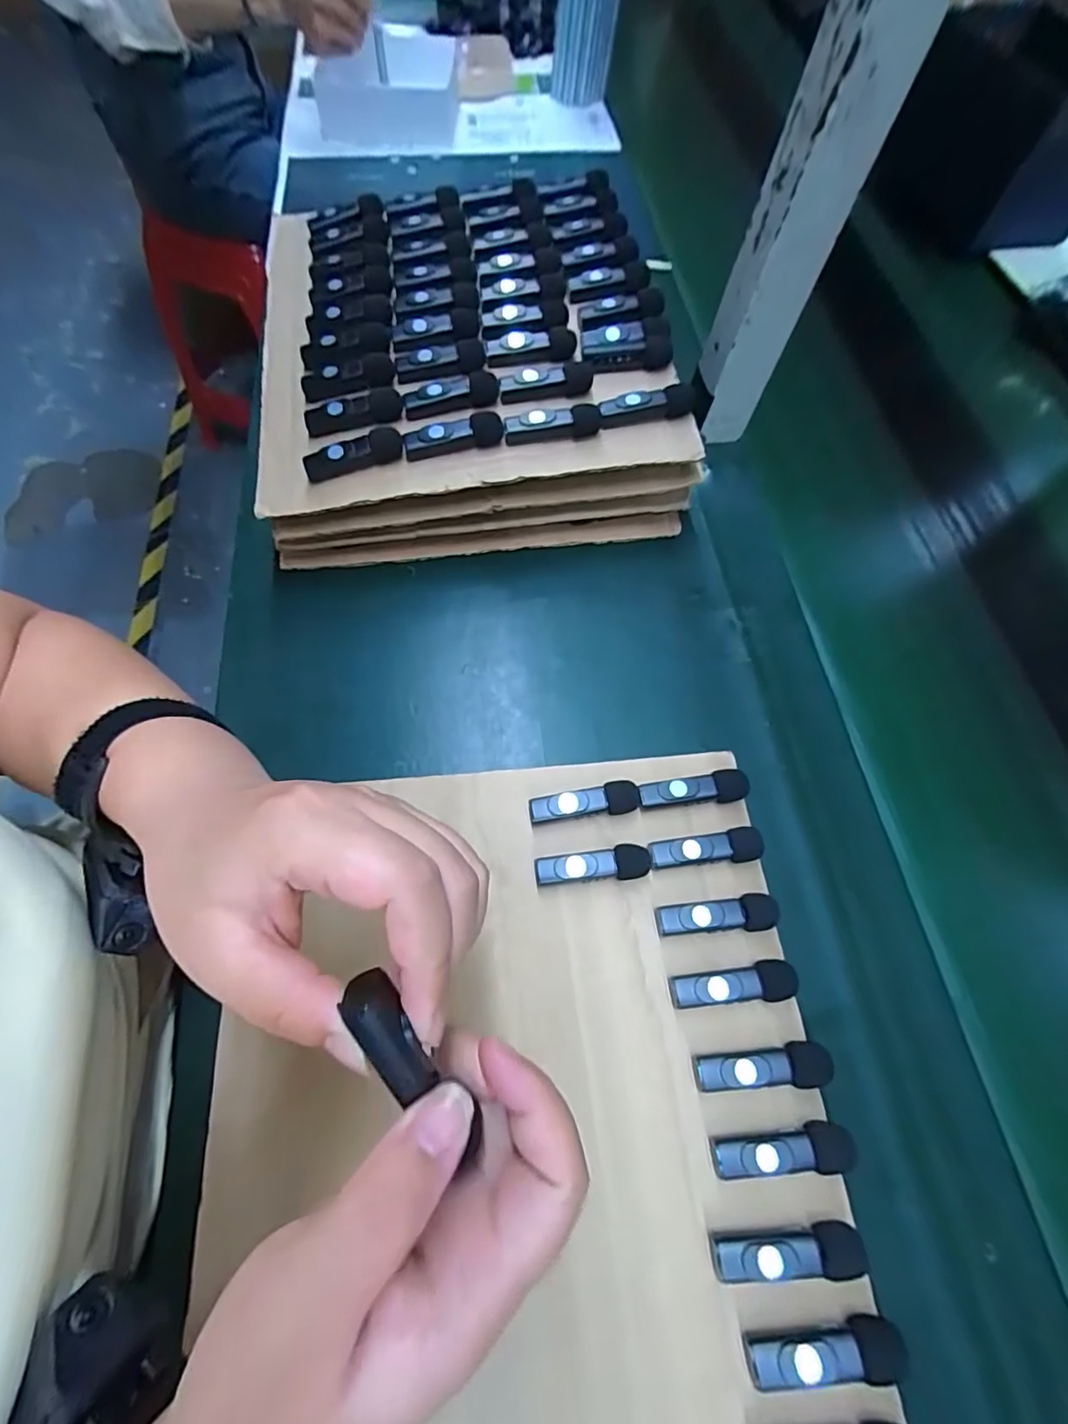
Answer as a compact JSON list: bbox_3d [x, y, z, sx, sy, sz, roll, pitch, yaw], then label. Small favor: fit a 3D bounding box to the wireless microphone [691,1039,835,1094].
[{"bbox_3d":[0.112,0.175,0.271,0.064,0.015,0.018,-3,66,-2],"label":"wireless microphone"}]

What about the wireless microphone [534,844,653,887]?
[{"bbox_3d":[0.034,0.088,0.310,0.064,0.015,0.018,-8,66,-4],"label":"wireless microphone"}]

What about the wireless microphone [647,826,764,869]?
[{"bbox_3d":[0.098,0.079,0.314,0.064,0.014,0.018,-7,66,-4],"label":"wireless microphone"}]

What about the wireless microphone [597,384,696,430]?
[{"bbox_3d":[0.076,-0.205,0.369,0.066,0.016,0.012,-10,67,-10],"label":"wireless microphone"}]

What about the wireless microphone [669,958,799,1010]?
[{"bbox_3d":[0.104,0.142,0.286,0.064,0.013,0.018,-6,66,-3],"label":"wireless microphone"}]

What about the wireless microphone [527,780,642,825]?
[{"bbox_3d":[0.030,0.054,0.324,0.064,0.016,0.018,-8,66,-4],"label":"wireless microphone"}]

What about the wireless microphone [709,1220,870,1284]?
[{"bbox_3d":[0.112,0.238,0.242,0.063,0.014,0.017,-3,66,-2],"label":"wireless microphone"}]

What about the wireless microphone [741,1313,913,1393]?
[{"bbox_3d":[0.122,0.267,0.227,0.065,0.012,0.018,-4,66,-3],"label":"wireless microphone"}]

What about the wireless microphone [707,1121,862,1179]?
[{"bbox_3d":[0.116,0.206,0.258,0.064,0.015,0.019,-3,66,-2],"label":"wireless microphone"}]

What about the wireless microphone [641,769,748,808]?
[{"bbox_3d":[0.095,0.047,0.328,0.065,0.015,0.018,-6,66,-4],"label":"wireless microphone"}]

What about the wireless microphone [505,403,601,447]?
[{"bbox_3d":[0.013,-0.188,0.361,0.064,0.015,0.013,-10,67,-10],"label":"wireless microphone"}]

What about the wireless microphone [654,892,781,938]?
[{"bbox_3d":[0.100,0.112,0.300,0.065,0.014,0.018,-6,66,-4],"label":"wireless microphone"}]

